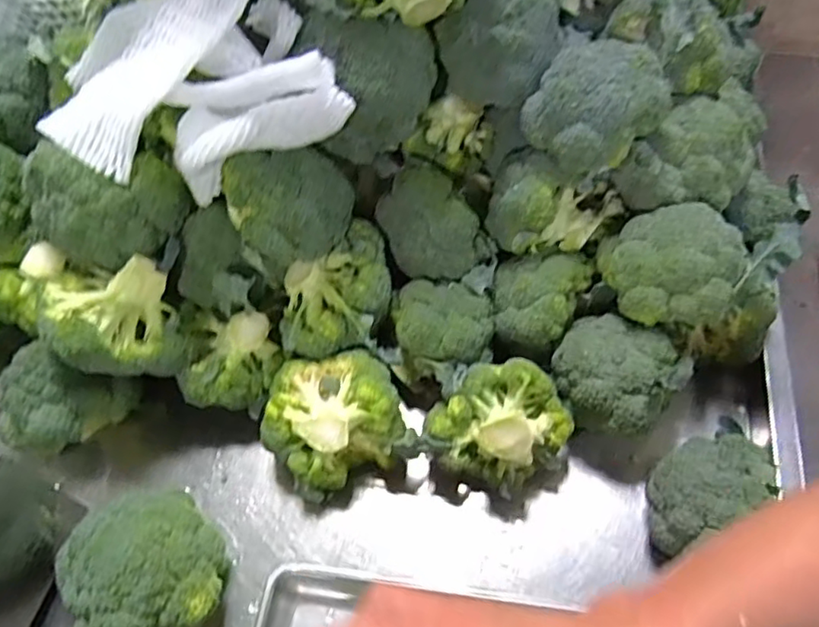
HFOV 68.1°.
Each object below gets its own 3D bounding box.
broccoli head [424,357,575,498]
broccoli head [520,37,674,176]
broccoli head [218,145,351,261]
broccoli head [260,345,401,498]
[{"bbox_3d":[0.078,0.102,0.533,0.116,0.094,0.098,-28,59,-14],"label":"broccoli head"},{"bbox_3d":[0.156,-0.178,0.507,0.091,0.074,0.093,-2,57,3],"label":"broccoli head"},{"bbox_3d":[-0.098,-0.090,0.504,0.101,0.094,0.072,-17,57,-7],"label":"broccoli head"},{"bbox_3d":[-0.068,0.098,0.547,0.114,0.099,0.101,-17,57,-7],"label":"broccoli head"}]

